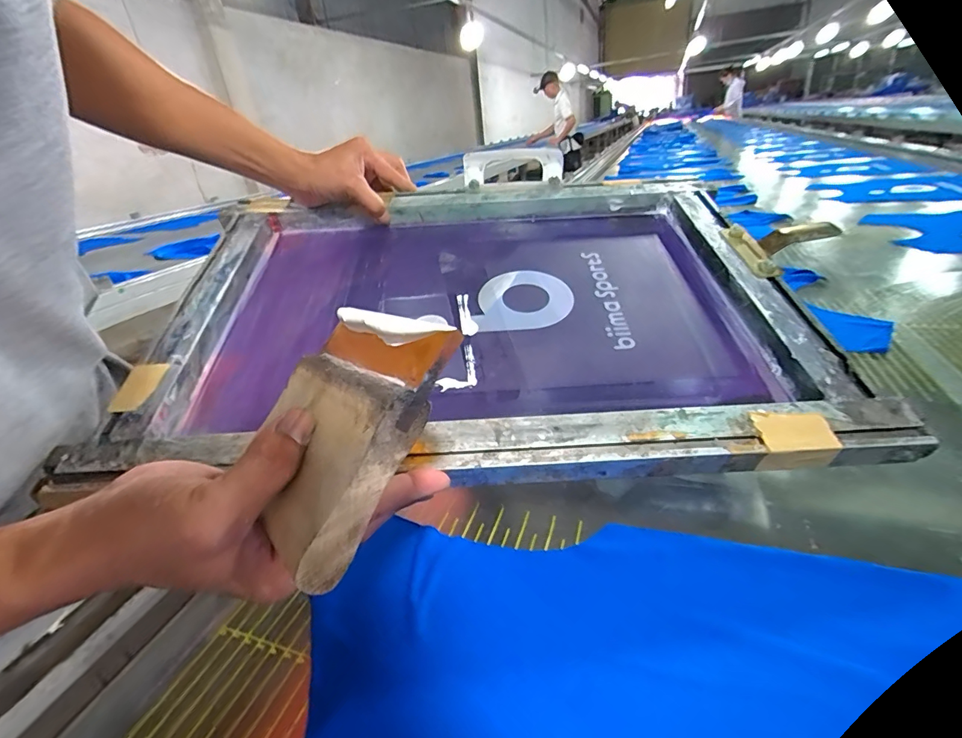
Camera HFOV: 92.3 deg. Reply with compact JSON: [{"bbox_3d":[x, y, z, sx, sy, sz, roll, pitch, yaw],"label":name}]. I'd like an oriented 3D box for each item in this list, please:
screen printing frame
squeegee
[{"bbox_3d":[-0.004,-0.065,0.435,0.548,0.042,0.389,-4,46,0],"label":"screen printing frame"},{"bbox_3d":[-0.075,0.024,0.234,0.116,0.019,0.117,17,72,46],"label":"squeegee"}]

